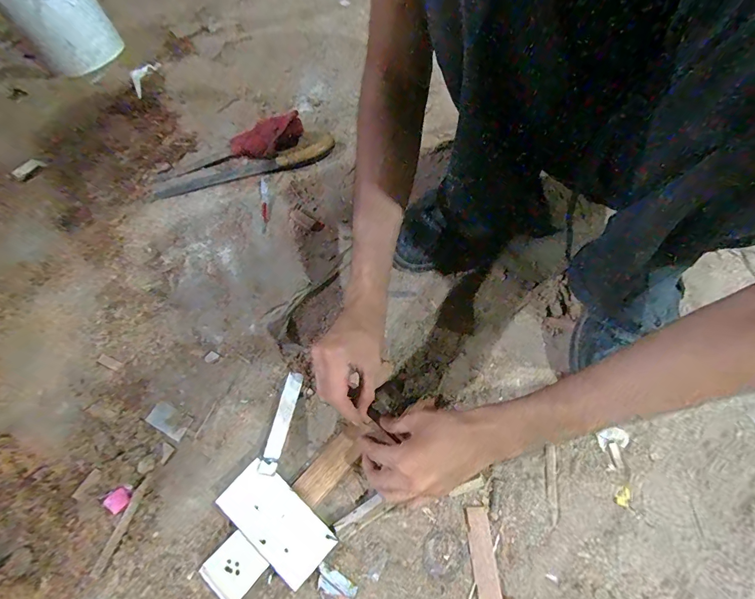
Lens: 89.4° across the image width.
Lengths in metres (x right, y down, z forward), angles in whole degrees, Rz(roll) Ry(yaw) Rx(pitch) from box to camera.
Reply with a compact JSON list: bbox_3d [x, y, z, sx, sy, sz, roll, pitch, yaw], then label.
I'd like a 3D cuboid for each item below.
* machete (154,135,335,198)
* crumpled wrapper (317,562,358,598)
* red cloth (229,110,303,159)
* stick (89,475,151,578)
[{"bbox_3d":[-0.233,-0.239,0.675,0.317,0.016,0.064,-15,62,-5],"label":"machete"},{"bbox_3d":[-0.045,0.294,0.390,0.044,0.007,0.030,34,68,19],"label":"crumpled wrapper"},{"bbox_3d":[-0.196,-0.285,0.686,0.130,0.032,0.080,-20,63,-8],"label":"red cloth"},{"bbox_3d":[-0.288,0.253,0.428,0.012,0.004,0.101,13,63,9],"label":"stick"}]

